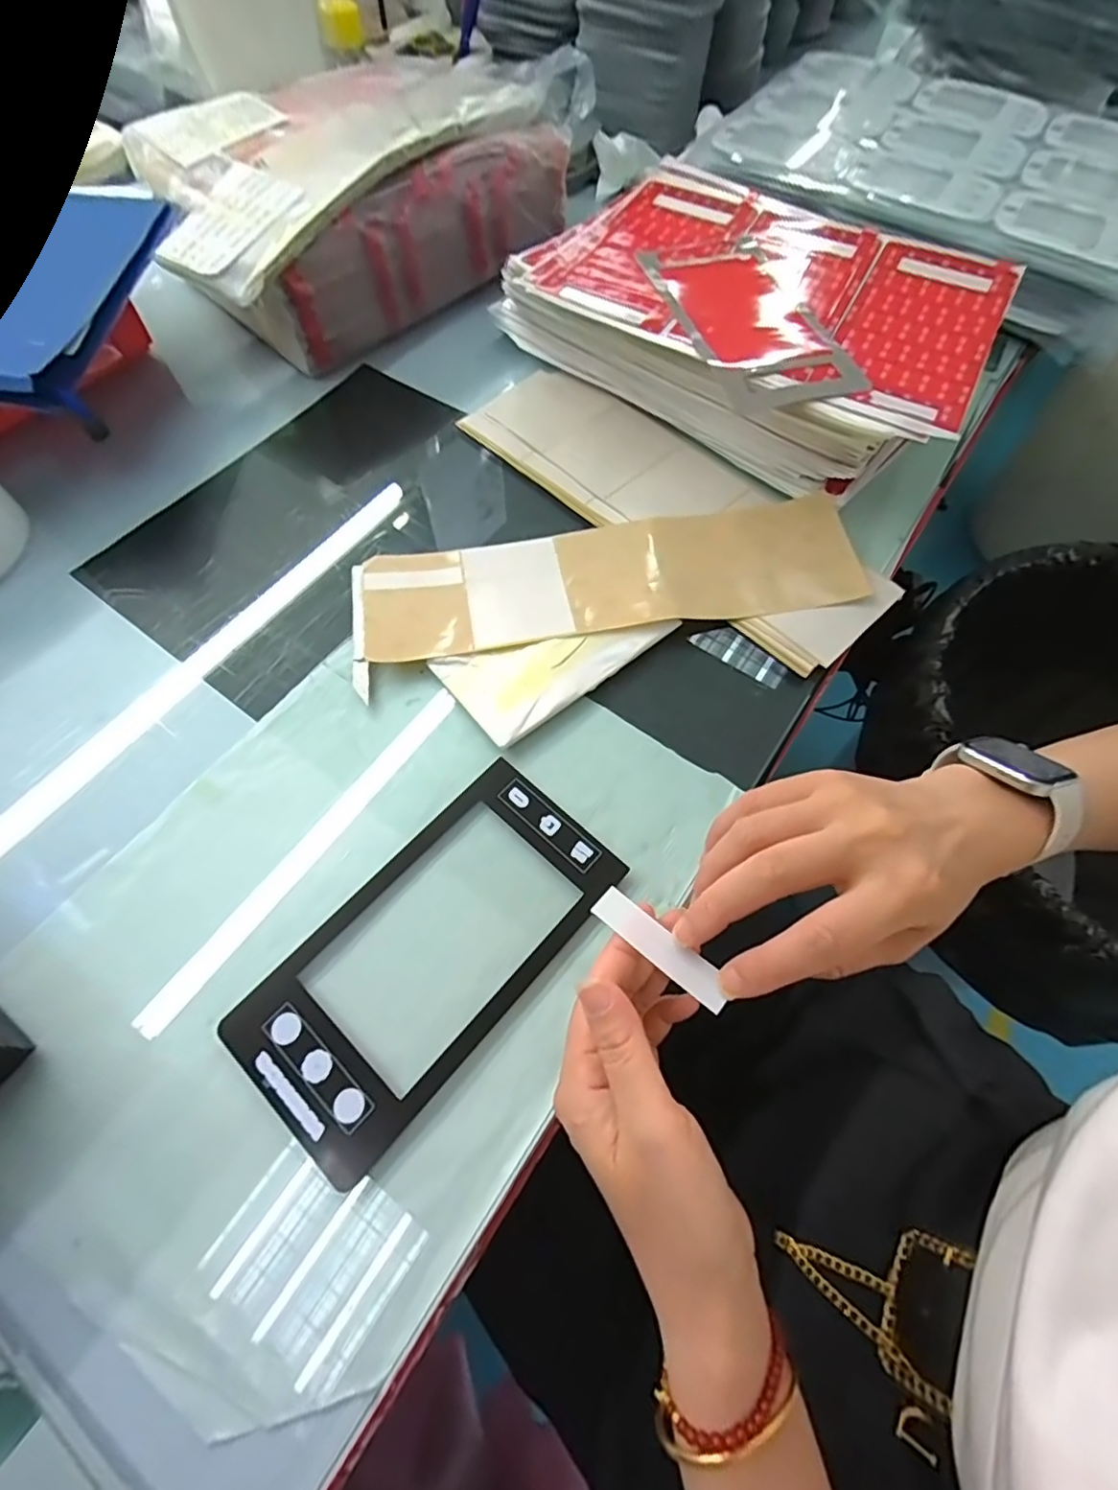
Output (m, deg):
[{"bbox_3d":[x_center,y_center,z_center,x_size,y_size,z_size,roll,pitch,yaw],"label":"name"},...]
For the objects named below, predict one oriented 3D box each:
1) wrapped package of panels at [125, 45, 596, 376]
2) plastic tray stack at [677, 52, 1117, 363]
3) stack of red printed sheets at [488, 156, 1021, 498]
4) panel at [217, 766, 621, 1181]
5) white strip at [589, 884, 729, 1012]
[{"bbox_3d":[-0.171,-0.482,0.520,0.365,0.105,0.234,-39,71,-18],"label":"wrapped package of panels"},{"bbox_3d":[0.351,-0.542,0.566,0.437,0.062,0.370,31,68,12],"label":"plastic tray stack"},{"bbox_3d":[0.151,-0.321,0.461,0.335,0.075,0.254,38,69,15],"label":"stack of red printed sheets"},{"bbox_3d":[-0.066,0.104,0.313,0.103,0.009,0.199,40,70,16],"label":"panel"},{"bbox_3d":[0.043,0.085,0.253,0.065,0.004,0.016,35,69,29],"label":"white strip"}]

